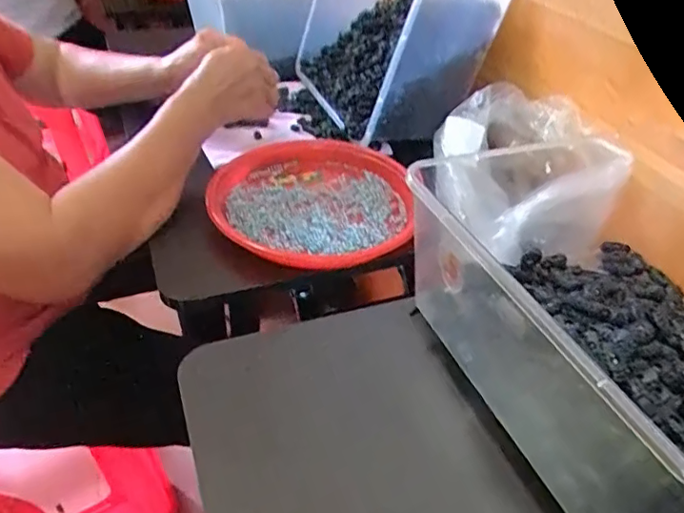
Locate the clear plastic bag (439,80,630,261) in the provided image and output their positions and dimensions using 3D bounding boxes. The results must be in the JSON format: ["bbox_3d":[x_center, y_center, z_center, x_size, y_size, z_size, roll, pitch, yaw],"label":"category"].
[{"bbox_3d":[0.198,-0.104,0.608,0.153,0.089,0.221,-1,40,-6],"label":"clear plastic bag"}]

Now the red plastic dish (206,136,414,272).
[{"bbox_3d":[-0.032,-0.072,0.638,0.230,0.032,0.242,2,40,-2],"label":"red plastic dish"}]

